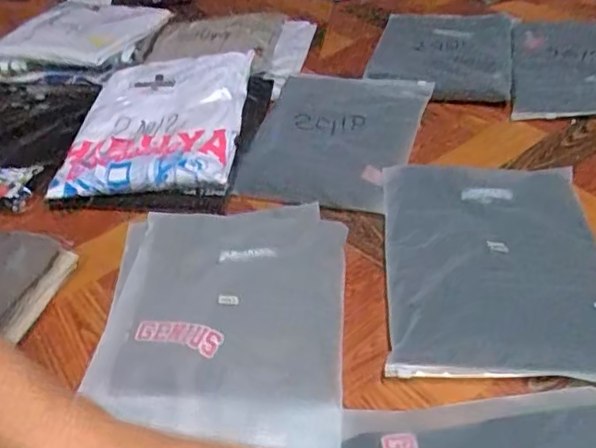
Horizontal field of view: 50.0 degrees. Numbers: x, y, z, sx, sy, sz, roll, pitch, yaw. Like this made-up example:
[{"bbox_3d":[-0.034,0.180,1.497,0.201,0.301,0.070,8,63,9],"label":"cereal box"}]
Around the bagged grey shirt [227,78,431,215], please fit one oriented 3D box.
[{"bbox_3d":[0.048,-0.128,0.885,0.225,0.030,0.279,8,42,17],"label":"bagged grey shirt"}]

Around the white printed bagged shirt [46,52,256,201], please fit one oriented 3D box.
[{"bbox_3d":[-0.199,-0.160,0.898,0.260,0.057,0.312,-5,40,1],"label":"white printed bagged shirt"}]

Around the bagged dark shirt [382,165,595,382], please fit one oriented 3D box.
[{"bbox_3d":[0.210,0.033,0.680,0.225,0.020,0.300,0,40,7],"label":"bagged dark shirt"}]

